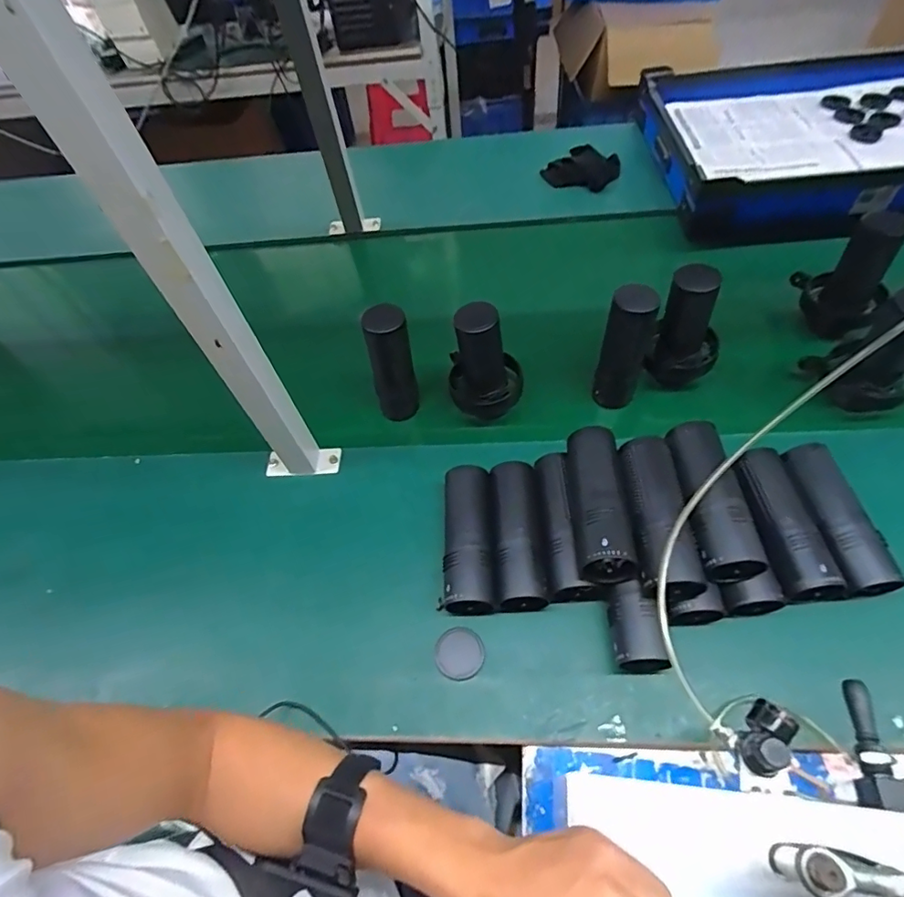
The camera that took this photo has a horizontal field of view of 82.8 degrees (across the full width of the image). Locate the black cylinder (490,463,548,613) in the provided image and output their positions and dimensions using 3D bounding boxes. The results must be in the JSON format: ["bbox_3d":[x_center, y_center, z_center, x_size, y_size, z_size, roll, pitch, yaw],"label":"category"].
[{"bbox_3d":[0.073,0.095,0.580,0.051,0.044,0.161,-4,57,4],"label":"black cylinder"}]

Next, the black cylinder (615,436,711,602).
[{"bbox_3d":[0.205,0.067,0.518,0.055,0.049,0.166,-4,57,4],"label":"black cylinder"}]

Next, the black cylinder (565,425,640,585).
[{"bbox_3d":[0.151,0.051,0.536,0.054,0.047,0.162,-3,57,5],"label":"black cylinder"}]

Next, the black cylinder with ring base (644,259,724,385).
[{"bbox_3d":[0.306,-0.151,0.649,0.077,0.152,0.088,27,64,22],"label":"black cylinder with ring base"}]

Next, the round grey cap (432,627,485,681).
[{"bbox_3d":[0.008,0.217,0.543,0.051,0.006,0.052,-3,57,5],"label":"round grey cap"}]

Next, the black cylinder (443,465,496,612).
[{"bbox_3d":[0.020,0.104,0.589,0.054,0.057,0.163,-3,57,5],"label":"black cylinder"}]

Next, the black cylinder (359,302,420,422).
[{"bbox_3d":[-0.077,-0.102,0.687,0.054,0.181,0.049,-10,57,1],"label":"black cylinder"}]

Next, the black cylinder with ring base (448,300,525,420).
[{"bbox_3d":[0.043,-0.105,0.677,0.093,0.182,0.079,-4,57,4],"label":"black cylinder with ring base"}]

